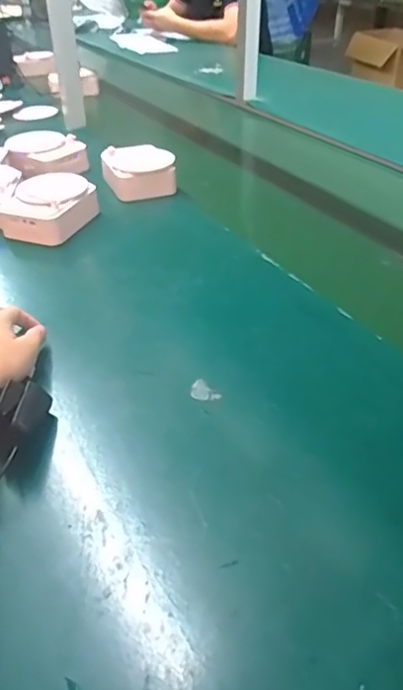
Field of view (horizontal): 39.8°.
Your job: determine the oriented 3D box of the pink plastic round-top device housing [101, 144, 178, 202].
[{"bbox_3d":[-0.104,-0.281,0.915,0.111,0.061,0.102,-13,39,-16],"label":"pink plastic round-top device housing"}]

